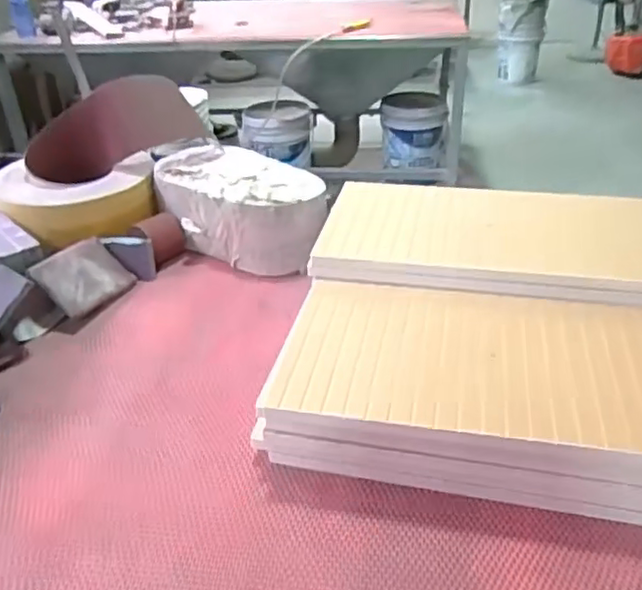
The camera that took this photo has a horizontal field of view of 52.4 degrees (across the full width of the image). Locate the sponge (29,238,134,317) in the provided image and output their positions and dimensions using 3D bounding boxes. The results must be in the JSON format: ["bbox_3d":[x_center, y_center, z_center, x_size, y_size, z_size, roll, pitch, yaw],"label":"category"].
[{"bbox_3d":[-0.329,-0.025,0.901,0.094,0.018,0.125,49,41,2],"label":"sponge"}]

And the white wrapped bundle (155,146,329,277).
[{"bbox_3d":[-0.116,-0.139,1.013,0.281,0.109,0.173,20,39,31],"label":"white wrapped bundle"}]

